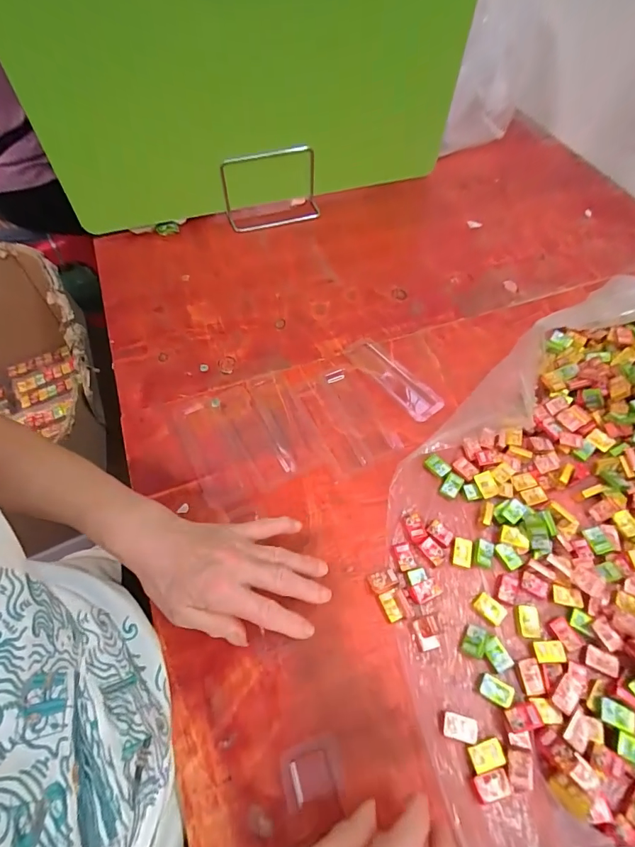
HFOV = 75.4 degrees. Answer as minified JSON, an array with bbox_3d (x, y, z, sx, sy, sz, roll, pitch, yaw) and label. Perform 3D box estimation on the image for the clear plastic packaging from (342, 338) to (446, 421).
[{"bbox_3d":[0.093,-0.057,0.511,0.043,0.006,0.139,-35,65,-21],"label":"clear plastic packaging"}]

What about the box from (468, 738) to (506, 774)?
[{"bbox_3d":[0.131,0.255,0.315,0.026,0.004,0.017,-13,59,-9],"label":"box"}]

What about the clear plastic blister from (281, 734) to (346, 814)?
[{"bbox_3d":[-0.003,0.264,0.310,0.046,0.011,0.036,-12,59,-9],"label":"clear plastic blister"}]

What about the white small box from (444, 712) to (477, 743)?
[{"bbox_3d":[0.113,0.241,0.325,0.026,0.005,0.017,12,58,6],"label":"white small box"}]

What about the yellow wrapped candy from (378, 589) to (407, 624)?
[{"bbox_3d":[0.068,0.165,0.369,0.016,0.011,0.026,-19,60,-13],"label":"yellow wrapped candy"}]

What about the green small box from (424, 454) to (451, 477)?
[{"bbox_3d":[0.130,0.045,0.443,0.026,0.007,0.015,39,65,21],"label":"green small box"}]

